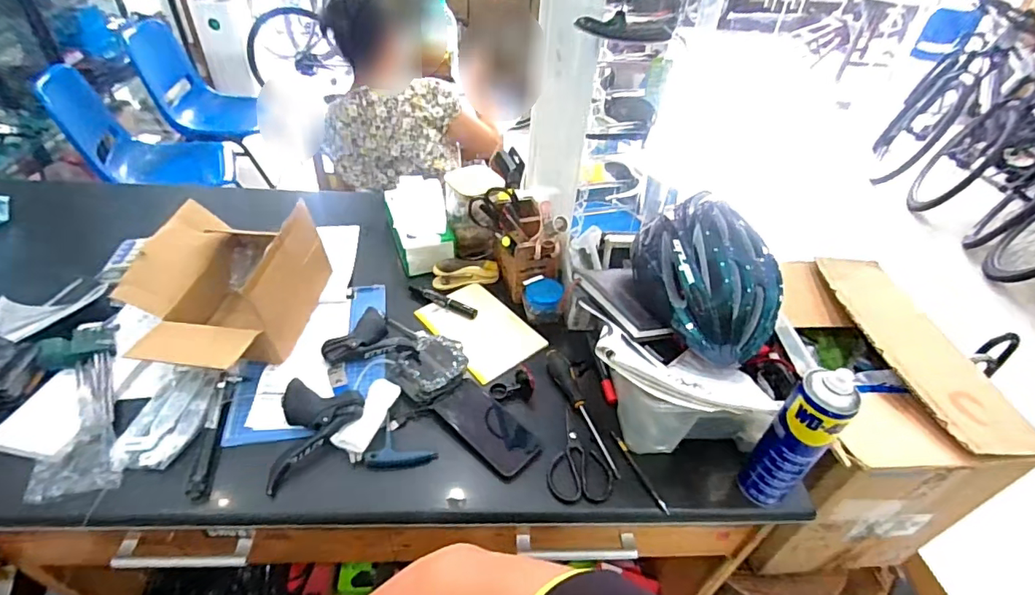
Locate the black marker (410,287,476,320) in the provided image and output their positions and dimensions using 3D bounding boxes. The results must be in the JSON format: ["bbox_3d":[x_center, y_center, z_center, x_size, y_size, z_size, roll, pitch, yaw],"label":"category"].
[{"bbox_3d":[-0.141,0.006,0.950,0.147,0.022,0.022,20,44,17],"label":"black marker"}]

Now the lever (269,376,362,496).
[{"bbox_3d":[-0.277,0.182,0.717,0.116,0.045,0.157,-2,42,-8],"label":"lever"}]

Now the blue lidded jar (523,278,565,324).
[{"bbox_3d":[0.046,0.004,0.929,0.073,0.058,0.063,4,42,-1],"label":"blue lidded jar"}]

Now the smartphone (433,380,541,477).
[{"bbox_3d":[-0.043,0.189,0.755,0.159,0.010,0.078,35,50,29],"label":"smartphone"}]

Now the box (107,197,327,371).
[{"bbox_3d":[-0.473,-0.029,0.838,0.245,0.159,0.289,6,42,1],"label":"box"}]

